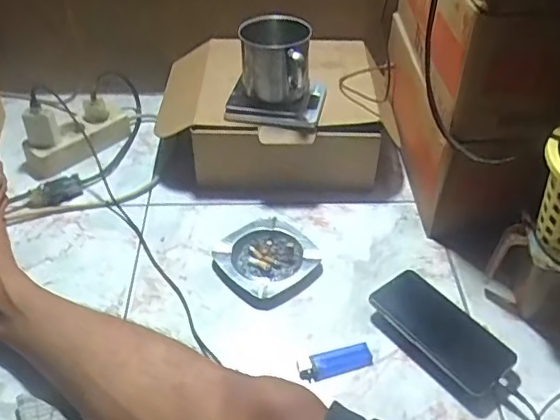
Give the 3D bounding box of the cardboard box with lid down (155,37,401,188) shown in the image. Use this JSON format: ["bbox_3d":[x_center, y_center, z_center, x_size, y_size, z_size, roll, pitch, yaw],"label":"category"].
[{"bbox_3d":[-0.015,-0.156,0.893,0.336,0.124,0.267,2,43,1],"label":"cardboard box with lid down"}]

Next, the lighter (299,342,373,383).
[{"bbox_3d":[0.060,0.165,0.630,0.079,0.015,0.026,-11,44,-12],"label":"lighter"}]

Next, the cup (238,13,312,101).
[{"bbox_3d":[-0.006,-0.198,0.769,0.089,0.094,0.088,1,43,0],"label":"cup"}]

